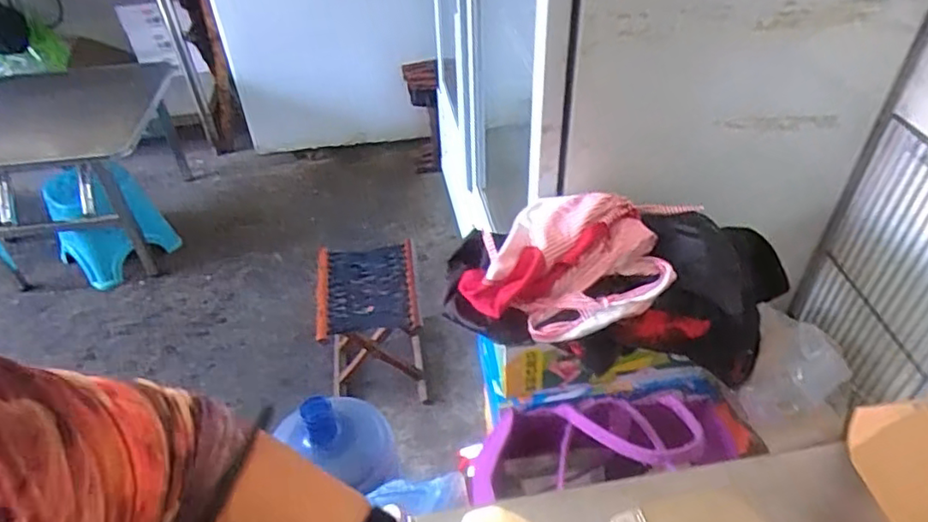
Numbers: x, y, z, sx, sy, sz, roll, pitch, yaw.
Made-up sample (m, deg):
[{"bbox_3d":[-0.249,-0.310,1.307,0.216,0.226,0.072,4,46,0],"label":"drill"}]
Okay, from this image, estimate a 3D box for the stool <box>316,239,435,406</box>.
[{"bbox_3d":[-0.234,0.167,1.574,0.245,0.314,0.277,-8,42,-6],"label":"stool"}]

